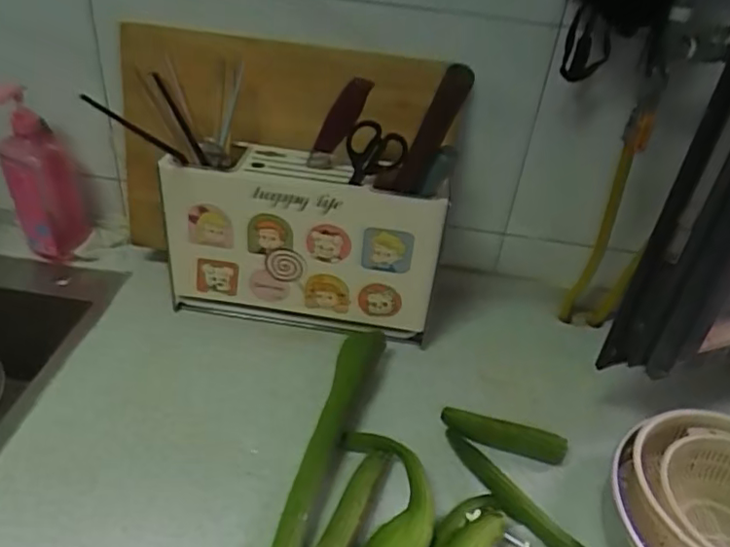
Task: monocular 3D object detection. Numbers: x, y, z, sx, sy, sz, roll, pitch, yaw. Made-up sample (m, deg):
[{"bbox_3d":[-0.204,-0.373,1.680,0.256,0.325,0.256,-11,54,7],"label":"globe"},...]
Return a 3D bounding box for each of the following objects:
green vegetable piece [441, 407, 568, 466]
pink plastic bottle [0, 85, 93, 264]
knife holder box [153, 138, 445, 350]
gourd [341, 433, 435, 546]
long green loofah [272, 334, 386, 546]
[{"bbox_3d":[0.161,0.188,0.701,0.142,0.035,0.030,13,36,8],"label":"green vegetable piece"},{"bbox_3d":[-0.460,-0.132,0.865,0.098,0.259,0.059,-14,40,-26],"label":"pink plastic bottle"},{"bbox_3d":[-0.082,-0.028,0.807,0.350,0.240,0.090,10,35,5],"label":"knife holder box"},{"bbox_3d":[0.019,0.243,0.600,0.090,0.054,0.191,5,35,-2],"label":"gourd"},{"bbox_3d":[-0.051,0.217,0.636,0.045,0.043,0.444,12,36,8],"label":"long green loofah"}]

